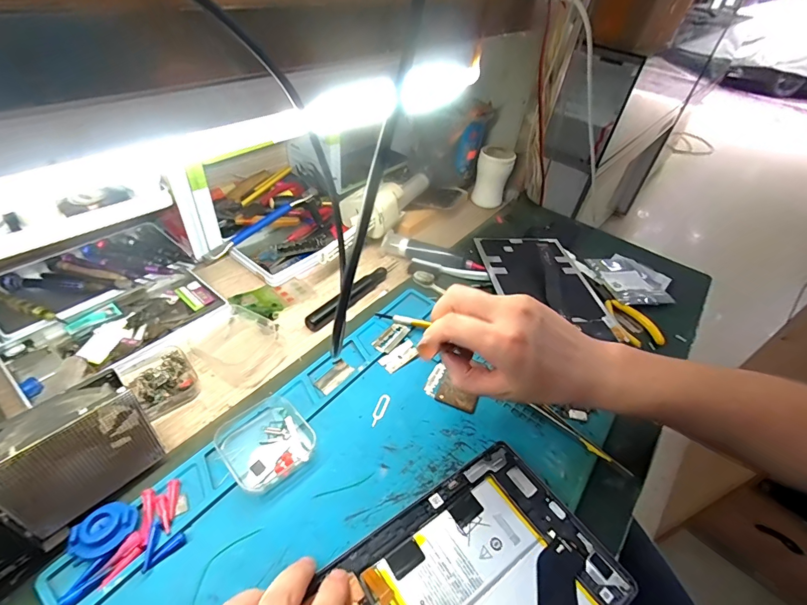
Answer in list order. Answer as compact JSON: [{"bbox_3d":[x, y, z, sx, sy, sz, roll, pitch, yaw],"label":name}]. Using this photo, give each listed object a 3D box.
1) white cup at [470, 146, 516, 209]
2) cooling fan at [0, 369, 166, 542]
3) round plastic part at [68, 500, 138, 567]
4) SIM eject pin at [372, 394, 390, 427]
[{"bbox_3d":[0.141,-0.198,0.634,0.052,0.082,0.045,17,44,11],"label":"white cup"},{"bbox_3d":[-0.209,0.097,0.257,0.028,0.085,0.081,31,48,23],"label":"cooling fan"},{"bbox_3d":[-0.195,0.148,0.259,0.029,0.007,0.037,26,47,19],"label":"round plastic part"},{"bbox_3d":[-0.021,0.095,0.352,0.010,0.004,0.033,20,49,7],"label":"SIM eject pin"}]

